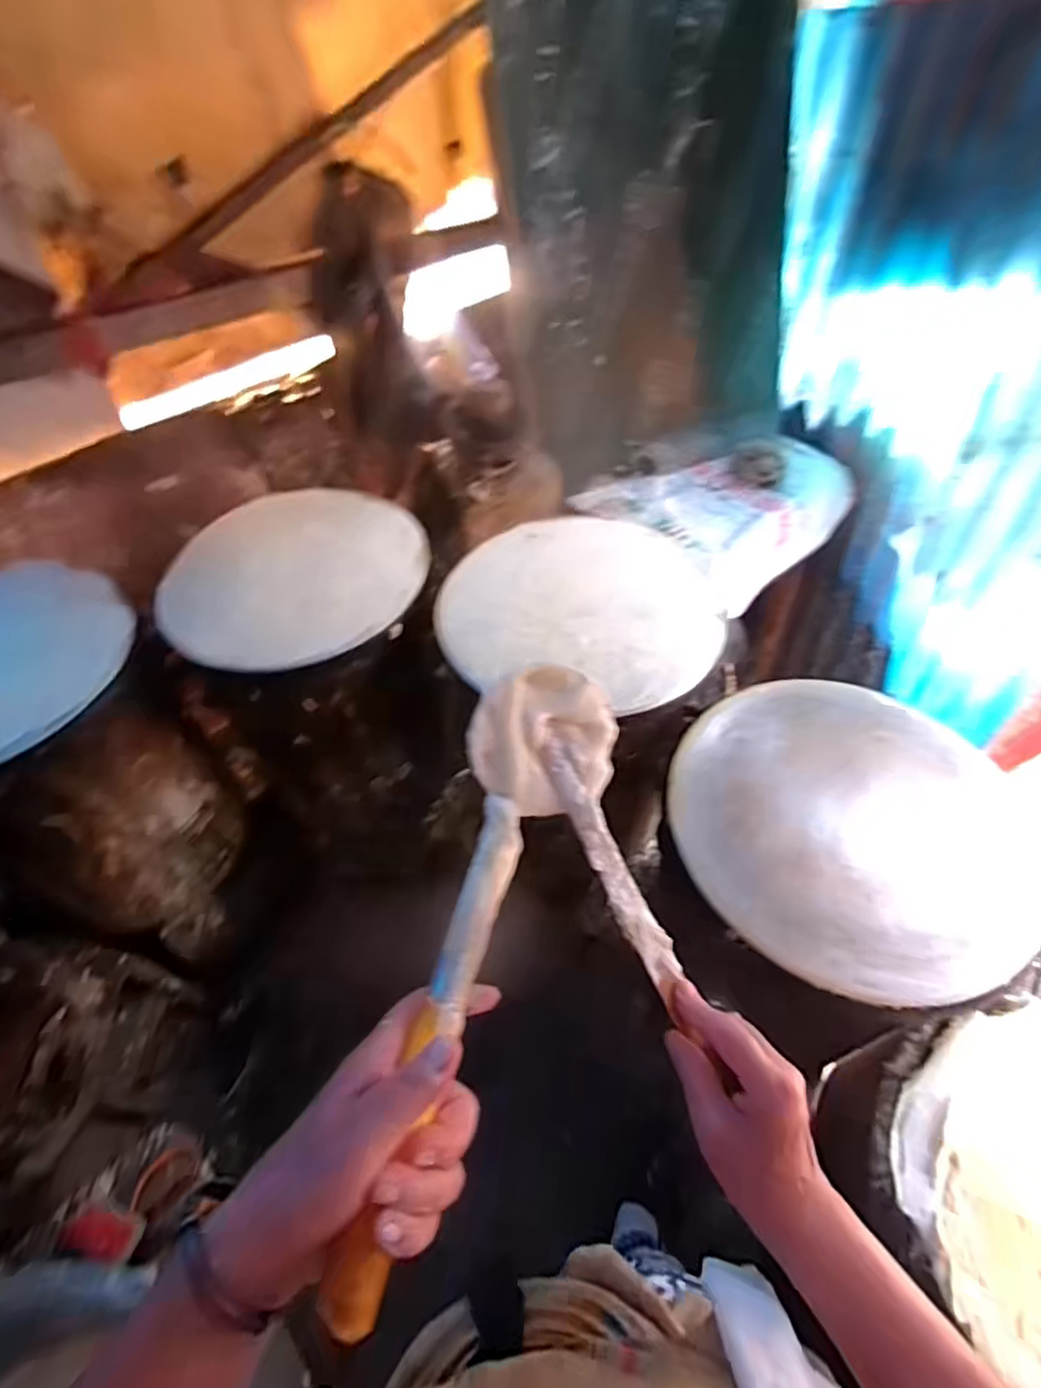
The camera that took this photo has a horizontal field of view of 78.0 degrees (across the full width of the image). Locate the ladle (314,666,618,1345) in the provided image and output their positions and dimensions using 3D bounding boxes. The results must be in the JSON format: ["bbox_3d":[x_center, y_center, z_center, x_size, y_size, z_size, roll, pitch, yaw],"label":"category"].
[{"bbox_3d":[-0.019,0.127,0.353,0.085,0.063,0.332,11,54,12],"label":"ladle"}]

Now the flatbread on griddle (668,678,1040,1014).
[{"bbox_3d":[0.366,0.140,0.708,0.371,0.061,0.372,-2,52,2],"label":"flatbread on griddle"}]

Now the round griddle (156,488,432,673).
[{"bbox_3d":[-0.319,-0.174,0.905,0.332,0.049,0.327,-2,61,3],"label":"round griddle"}]

